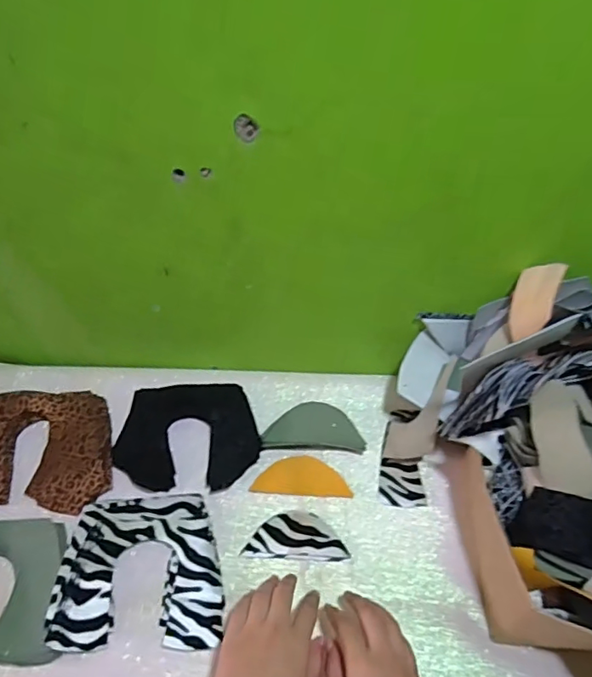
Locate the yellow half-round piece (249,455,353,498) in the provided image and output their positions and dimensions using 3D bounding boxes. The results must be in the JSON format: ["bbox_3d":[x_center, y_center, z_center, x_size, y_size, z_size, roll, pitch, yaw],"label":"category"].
[{"bbox_3d":[0.007,0.158,0.614,0.107,0.004,0.046,3,51,0],"label":"yellow half-round piece"}]

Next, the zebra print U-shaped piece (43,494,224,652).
[{"bbox_3d":[-0.152,0.226,0.534,0.155,0.025,0.147,0,51,-3],"label":"zebra print U-shaped piece"}]

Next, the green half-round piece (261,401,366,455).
[{"bbox_3d":[0.021,0.105,0.635,0.116,0.021,0.052,2,53,0],"label":"green half-round piece"}]

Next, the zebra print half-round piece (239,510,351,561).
[{"bbox_3d":[0.001,0.208,0.567,0.105,0.005,0.050,3,51,0],"label":"zebra print half-round piece"}]

